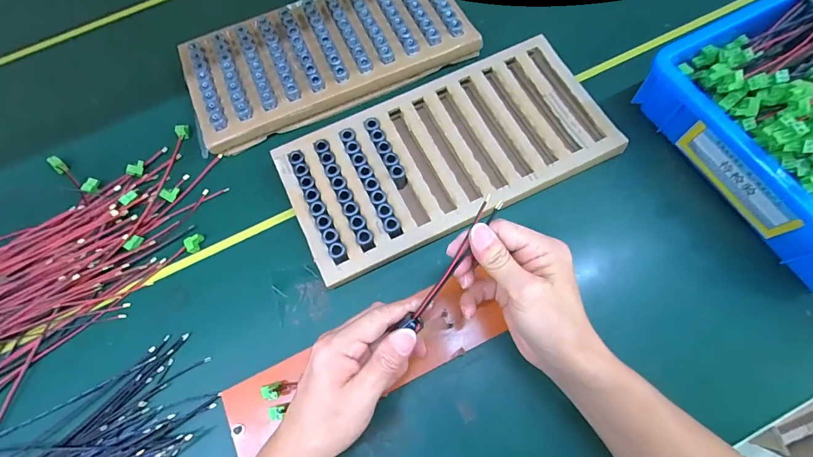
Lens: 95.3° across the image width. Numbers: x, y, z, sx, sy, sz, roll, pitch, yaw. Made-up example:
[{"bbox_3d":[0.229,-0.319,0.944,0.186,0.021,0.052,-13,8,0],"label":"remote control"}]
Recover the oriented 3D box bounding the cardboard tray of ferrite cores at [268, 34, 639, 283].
[{"bbox_3d":[0.046,-0.086,0.428,0.358,0.032,0.171,-25,71,-6],"label":"cardboard tray of ferrite cores"}]

